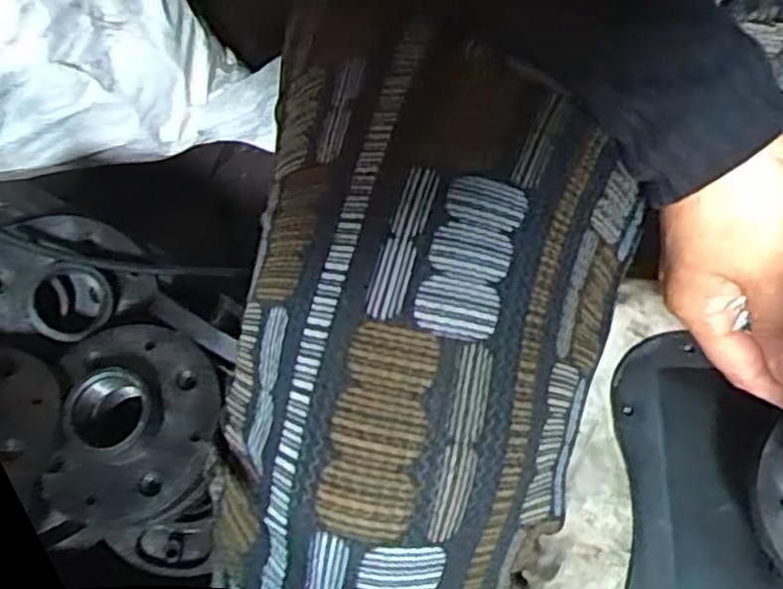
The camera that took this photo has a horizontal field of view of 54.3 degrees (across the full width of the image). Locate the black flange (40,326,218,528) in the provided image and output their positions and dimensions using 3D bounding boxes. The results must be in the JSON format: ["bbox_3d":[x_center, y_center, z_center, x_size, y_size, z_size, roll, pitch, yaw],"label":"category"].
[{"bbox_3d":[-0.126,0.059,0.370,0.082,0.028,0.100,-7,68,0],"label":"black flange"}]

